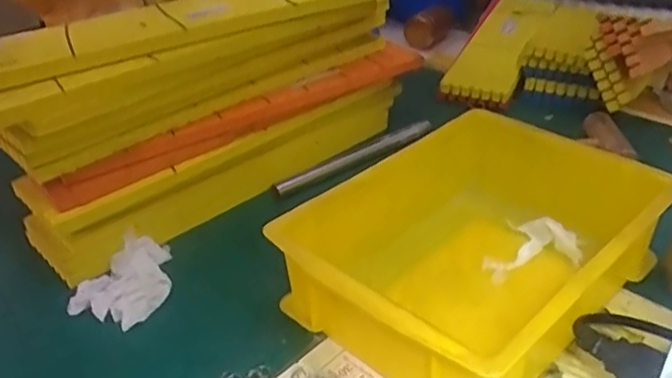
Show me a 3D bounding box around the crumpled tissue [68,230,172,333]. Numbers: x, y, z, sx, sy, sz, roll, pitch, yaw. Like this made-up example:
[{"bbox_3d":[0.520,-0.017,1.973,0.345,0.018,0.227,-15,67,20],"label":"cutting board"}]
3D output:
[{"bbox_3d":[-0.150,0.065,0.467,0.061,0.021,0.080,10,37,18],"label":"crumpled tissue"}]

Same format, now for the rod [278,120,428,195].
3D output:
[{"bbox_3d":[0.023,-0.034,0.610,0.190,0.014,0.012,-28,41,-31],"label":"rod"}]

